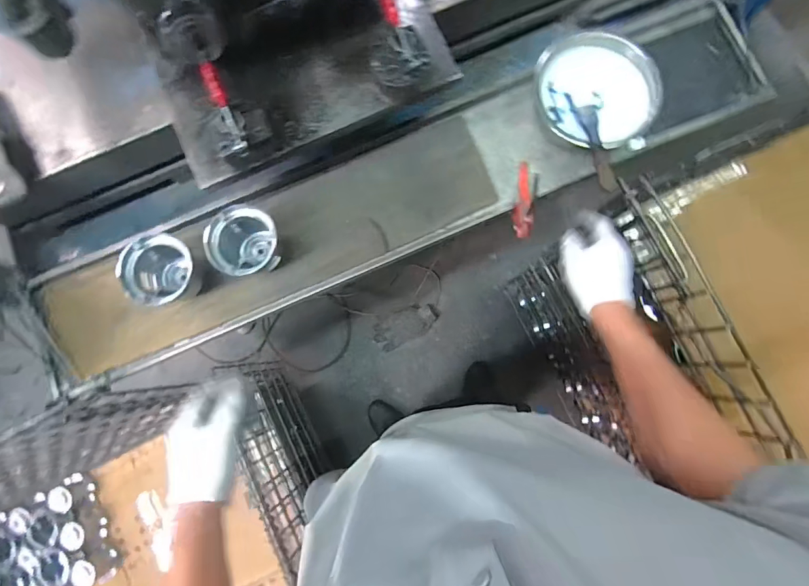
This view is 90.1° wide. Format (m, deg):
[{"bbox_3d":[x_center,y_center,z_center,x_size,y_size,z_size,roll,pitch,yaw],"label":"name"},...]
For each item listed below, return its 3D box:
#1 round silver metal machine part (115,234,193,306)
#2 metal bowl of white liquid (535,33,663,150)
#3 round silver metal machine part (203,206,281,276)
[{"bbox_3d":[-0.333,-0.032,0.563,0.090,0.063,0.084,0,80,2],"label":"round silver metal machine part"},{"bbox_3d":[0.272,-0.288,0.573,0.151,0.051,0.152,0,80,2],"label":"metal bowl of white liquid"},{"bbox_3d":[-0.219,-0.066,0.569,0.089,0.072,0.089,0,80,2],"label":"round silver metal machine part"}]

